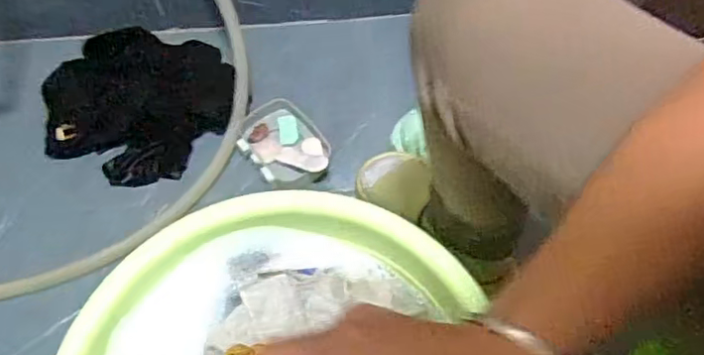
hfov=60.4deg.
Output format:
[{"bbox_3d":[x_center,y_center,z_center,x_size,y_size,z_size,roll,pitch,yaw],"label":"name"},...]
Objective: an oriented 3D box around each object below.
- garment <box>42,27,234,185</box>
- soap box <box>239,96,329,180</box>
[{"bbox_3d":[-0.301,-0.098,0.833,0.255,0.072,0.196,13,60,8],"label":"garment"},{"bbox_3d":[-0.089,-0.043,0.810,0.107,0.041,0.144,-32,64,-18],"label":"soap box"}]

